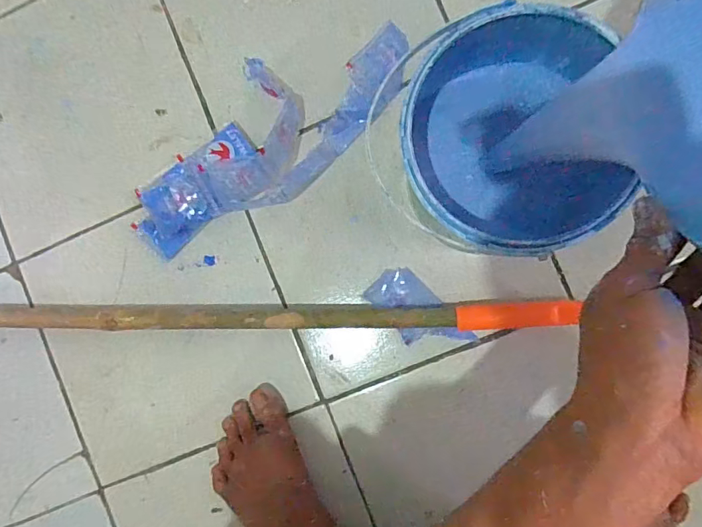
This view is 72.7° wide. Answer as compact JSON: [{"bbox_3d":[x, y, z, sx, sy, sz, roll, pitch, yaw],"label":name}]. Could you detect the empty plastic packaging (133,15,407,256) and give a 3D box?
[{"bbox_3d":[-0.097,-0.145,0.547,0.153,0.049,0.376,44,93,7],"label":"empty plastic packaging"}]

